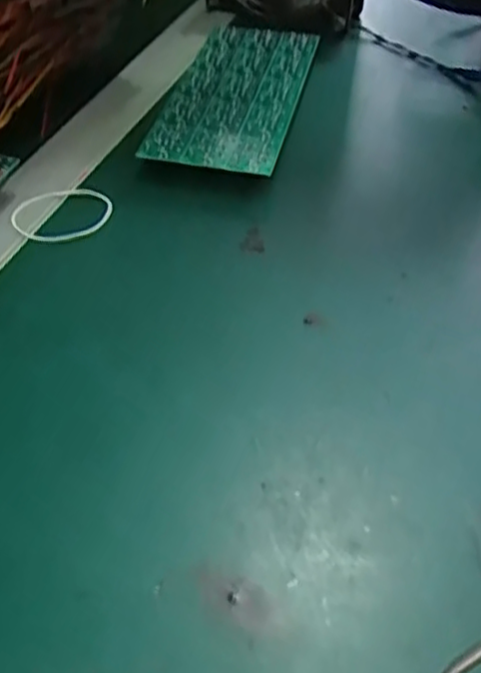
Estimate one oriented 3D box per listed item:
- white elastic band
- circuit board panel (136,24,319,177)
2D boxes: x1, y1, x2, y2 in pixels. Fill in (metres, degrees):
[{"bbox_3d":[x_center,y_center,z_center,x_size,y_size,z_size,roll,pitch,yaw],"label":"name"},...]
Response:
[{"bbox_3d":[-0.094,-0.064,0.359,0.051,0.006,0.038,-17,49,-15],"label":"white elastic band"},{"bbox_3d":[-0.002,-0.150,0.417,0.074,0.005,0.159,11,50,10],"label":"circuit board panel"}]

